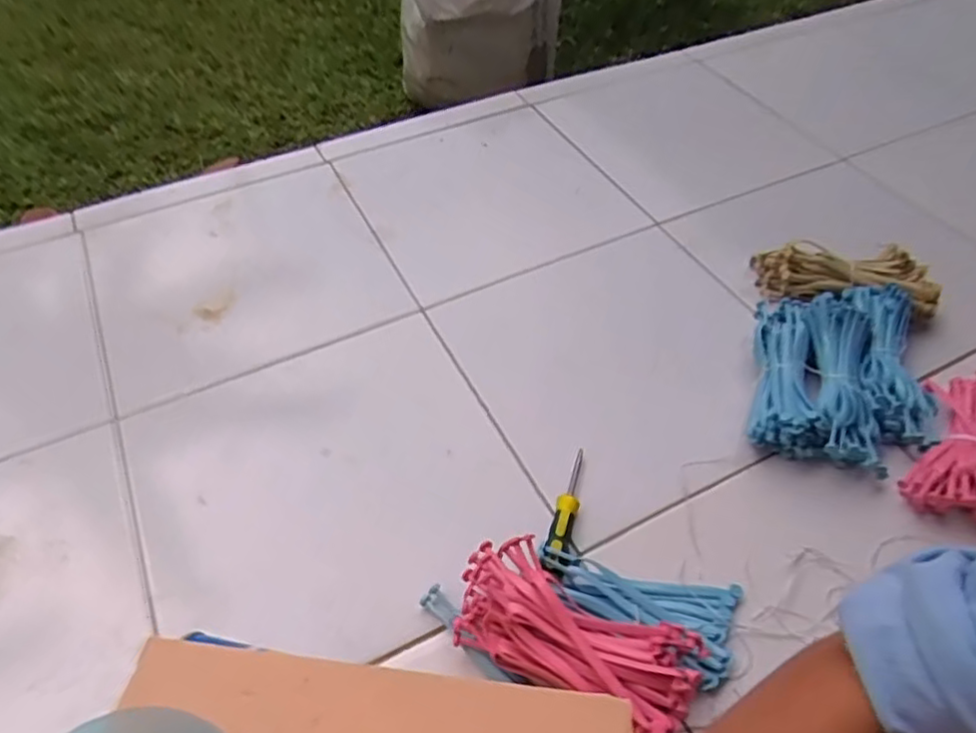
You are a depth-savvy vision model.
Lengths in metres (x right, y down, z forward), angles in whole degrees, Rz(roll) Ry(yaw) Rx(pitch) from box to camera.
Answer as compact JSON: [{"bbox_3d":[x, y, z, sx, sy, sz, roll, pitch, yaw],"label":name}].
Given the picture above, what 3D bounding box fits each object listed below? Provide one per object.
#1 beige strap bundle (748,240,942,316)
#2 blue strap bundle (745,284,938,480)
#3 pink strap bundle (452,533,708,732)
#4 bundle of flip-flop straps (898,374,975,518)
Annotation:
[{"bbox_3d":[0.480,-0.117,0.887,0.226,0.064,0.086,10,52,8],"label":"beige strap bundle"},{"bbox_3d":[0.428,-0.003,0.787,0.203,0.065,0.265,13,52,10],"label":"blue strap bundle"},{"bbox_3d":[0.074,0.234,0.581,0.217,0.046,0.100,23,54,17],"label":"pink strap bundle"},{"bbox_3d":[0.534,0.085,0.724,0.102,0.048,0.204,26,55,19],"label":"bundle of flip-flop straps"}]

